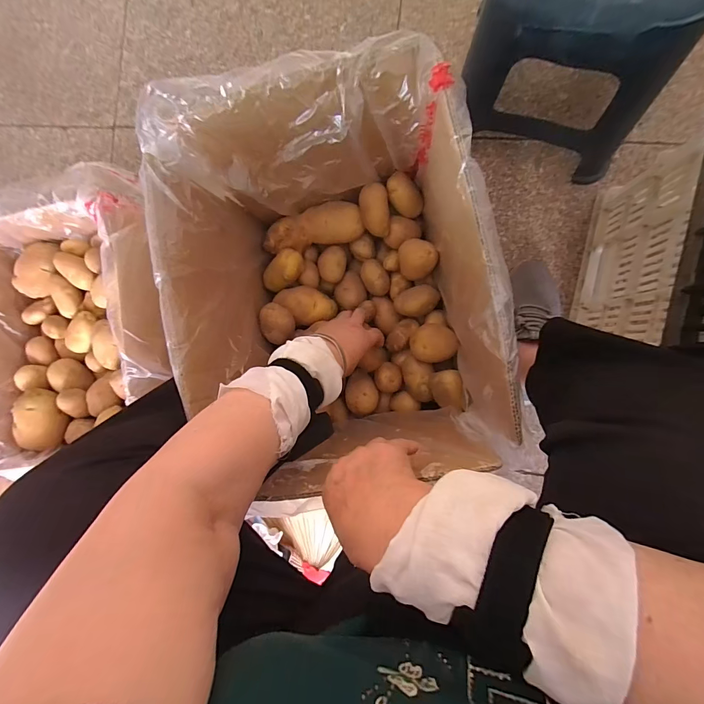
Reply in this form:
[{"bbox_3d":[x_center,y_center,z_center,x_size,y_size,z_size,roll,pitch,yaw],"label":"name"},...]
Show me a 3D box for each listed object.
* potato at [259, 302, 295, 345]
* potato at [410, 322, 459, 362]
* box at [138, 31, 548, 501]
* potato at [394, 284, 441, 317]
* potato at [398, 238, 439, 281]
[{"bbox_3d":[-0.115,-0.046,0.543,0.047,0.041,0.060,-33,86,9],"label":"potato"},{"bbox_3d":[0.121,-0.013,0.516,0.065,0.037,0.055,5,92,9],"label":"potato"},{"bbox_3d":[-0.013,-0.082,0.467,0.331,0.268,0.409,-10,90,10],"label":"box"},{"bbox_3d":[0.103,-0.080,0.550,0.067,0.042,0.045,-15,89,10],"label":"potato"},{"bbox_3d":[0.100,-0.141,0.527,0.055,0.038,0.054,-4,91,10],"label":"potato"}]

